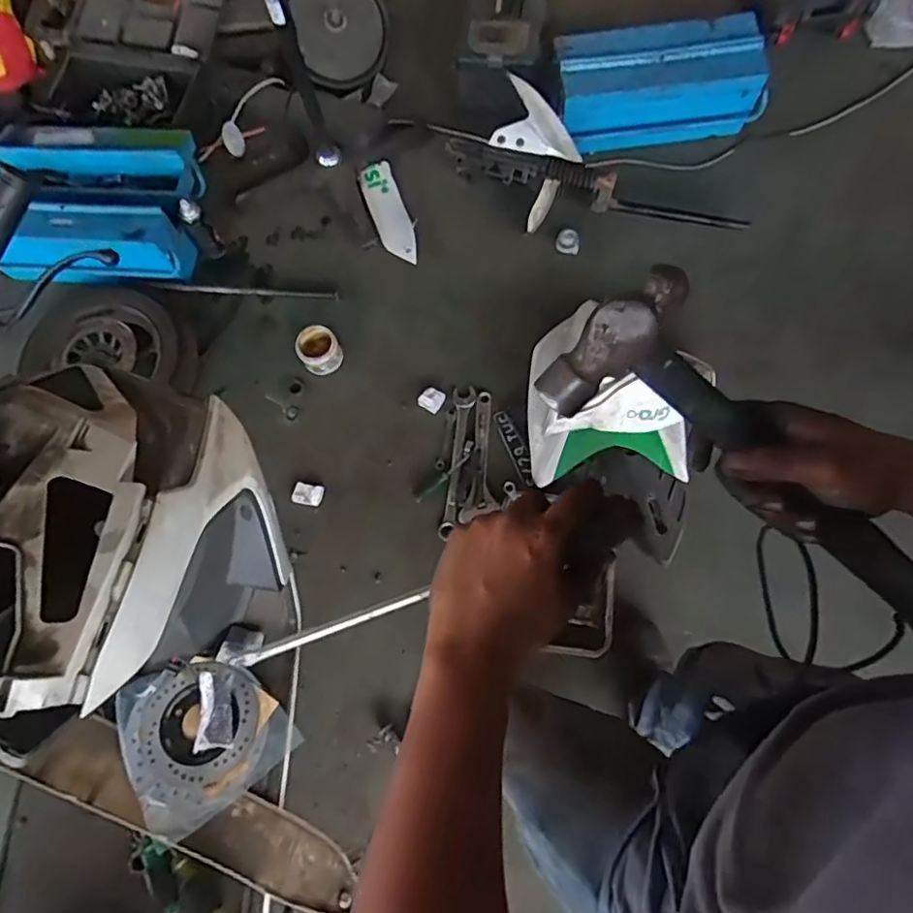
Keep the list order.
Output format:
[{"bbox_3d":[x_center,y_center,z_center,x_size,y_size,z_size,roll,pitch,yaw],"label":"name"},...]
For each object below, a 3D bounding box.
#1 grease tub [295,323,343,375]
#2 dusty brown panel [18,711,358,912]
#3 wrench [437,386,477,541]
[{"bbox_3d":[-0.358,-0.279,1.561,0.109,0.063,0.118,-1,73,3],"label":"grease tub"},{"bbox_3d":[-0.384,0.534,0.895,0.505,0.024,0.102,23,53,3],"label":"dusty brown panel"},{"bbox_3d":[-0.008,0.009,1.478,0.056,0.022,0.387,9,73,6],"label":"wrench"}]

